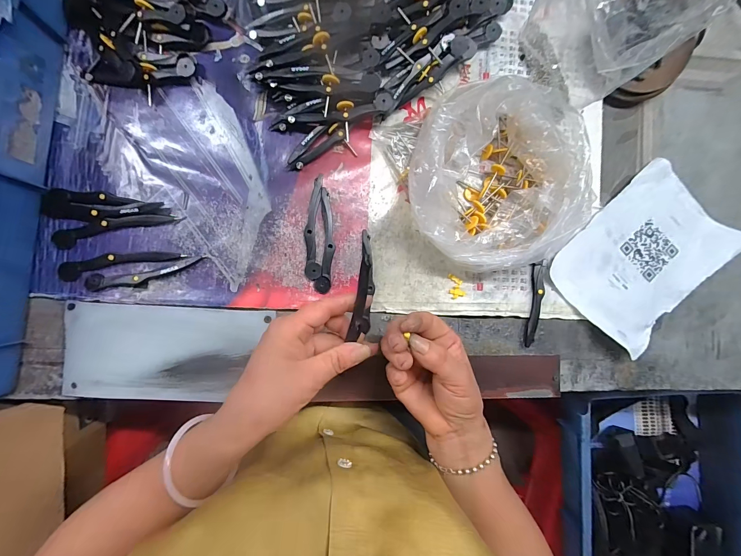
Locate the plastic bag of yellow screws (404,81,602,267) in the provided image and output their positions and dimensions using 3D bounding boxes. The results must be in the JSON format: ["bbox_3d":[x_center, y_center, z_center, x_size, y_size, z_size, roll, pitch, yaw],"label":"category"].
[{"bbox_3d":[0.139,-0.102,0.338,0.203,0.072,0.189,-29,93,-5],"label":"plastic bag of yellow screws"}]

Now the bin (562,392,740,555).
[{"bbox_3d":[0.458,0.394,0.520,0.289,0.081,0.415,0,90,-6],"label":"bin"}]

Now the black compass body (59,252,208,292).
[{"bbox_3d":[-0.244,-0.008,0.331,0.134,0.008,0.035,-4,90,-6],"label":"black compass body"}]

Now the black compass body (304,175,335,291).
[{"bbox_3d":[-0.055,-0.047,0.349,0.030,0.007,0.123,-1,90,-6],"label":"black compass body"}]

